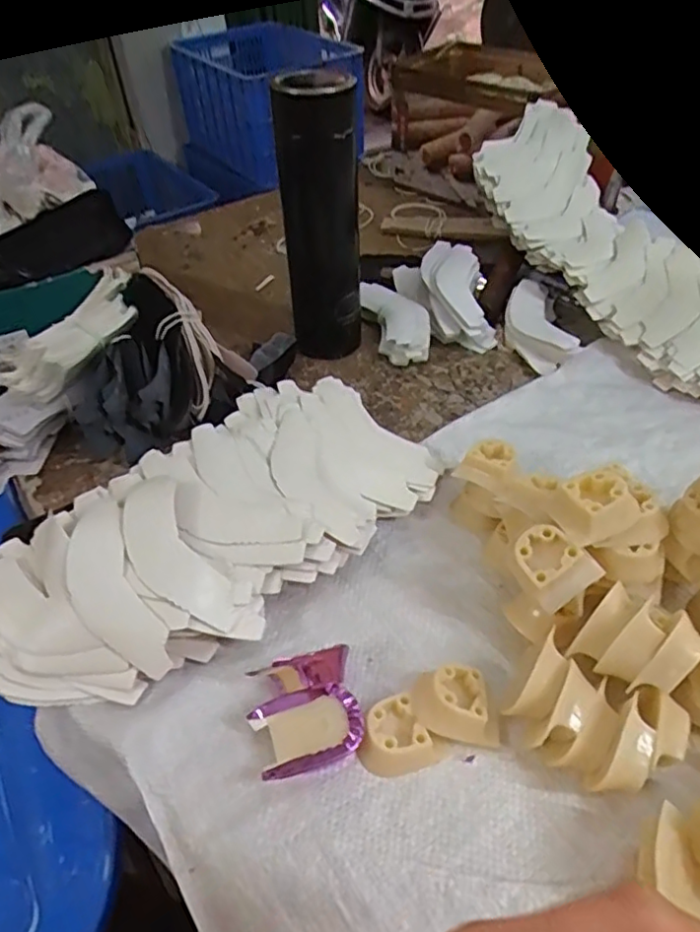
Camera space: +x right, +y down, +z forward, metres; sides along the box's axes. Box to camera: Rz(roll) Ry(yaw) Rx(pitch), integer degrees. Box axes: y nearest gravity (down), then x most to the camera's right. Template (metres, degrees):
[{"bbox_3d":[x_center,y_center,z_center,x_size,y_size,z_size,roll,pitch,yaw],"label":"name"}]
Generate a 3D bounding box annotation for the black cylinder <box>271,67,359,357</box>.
[{"bbox_3d":[-0.024,-0.206,0.536,0.064,0.225,0.057,-5,44,-2],"label":"black cylinder"}]

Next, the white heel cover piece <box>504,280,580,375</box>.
[{"bbox_3d":[0.175,-0.133,0.587,0.048,0.027,0.122,-5,44,-2],"label":"white heel cover piece"}]

